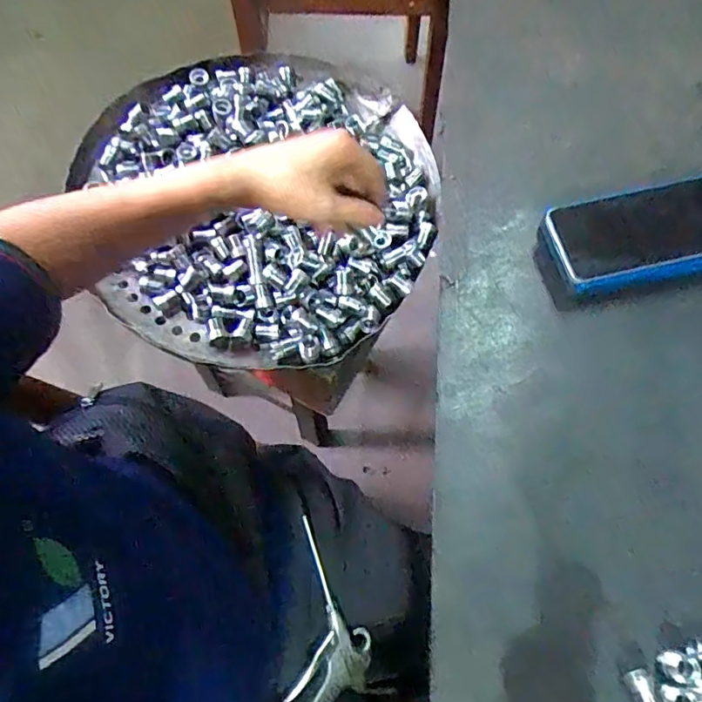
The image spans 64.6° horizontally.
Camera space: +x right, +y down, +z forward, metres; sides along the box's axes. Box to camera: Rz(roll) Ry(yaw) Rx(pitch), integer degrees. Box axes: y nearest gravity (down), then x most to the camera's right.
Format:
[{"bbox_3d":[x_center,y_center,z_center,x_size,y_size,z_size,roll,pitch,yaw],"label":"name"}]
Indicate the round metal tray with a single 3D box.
[{"bbox_3d":[-0.085,-0.164,0.577,0.355,0.060,0.365,0,68,1],"label":"round metal tray"}]

